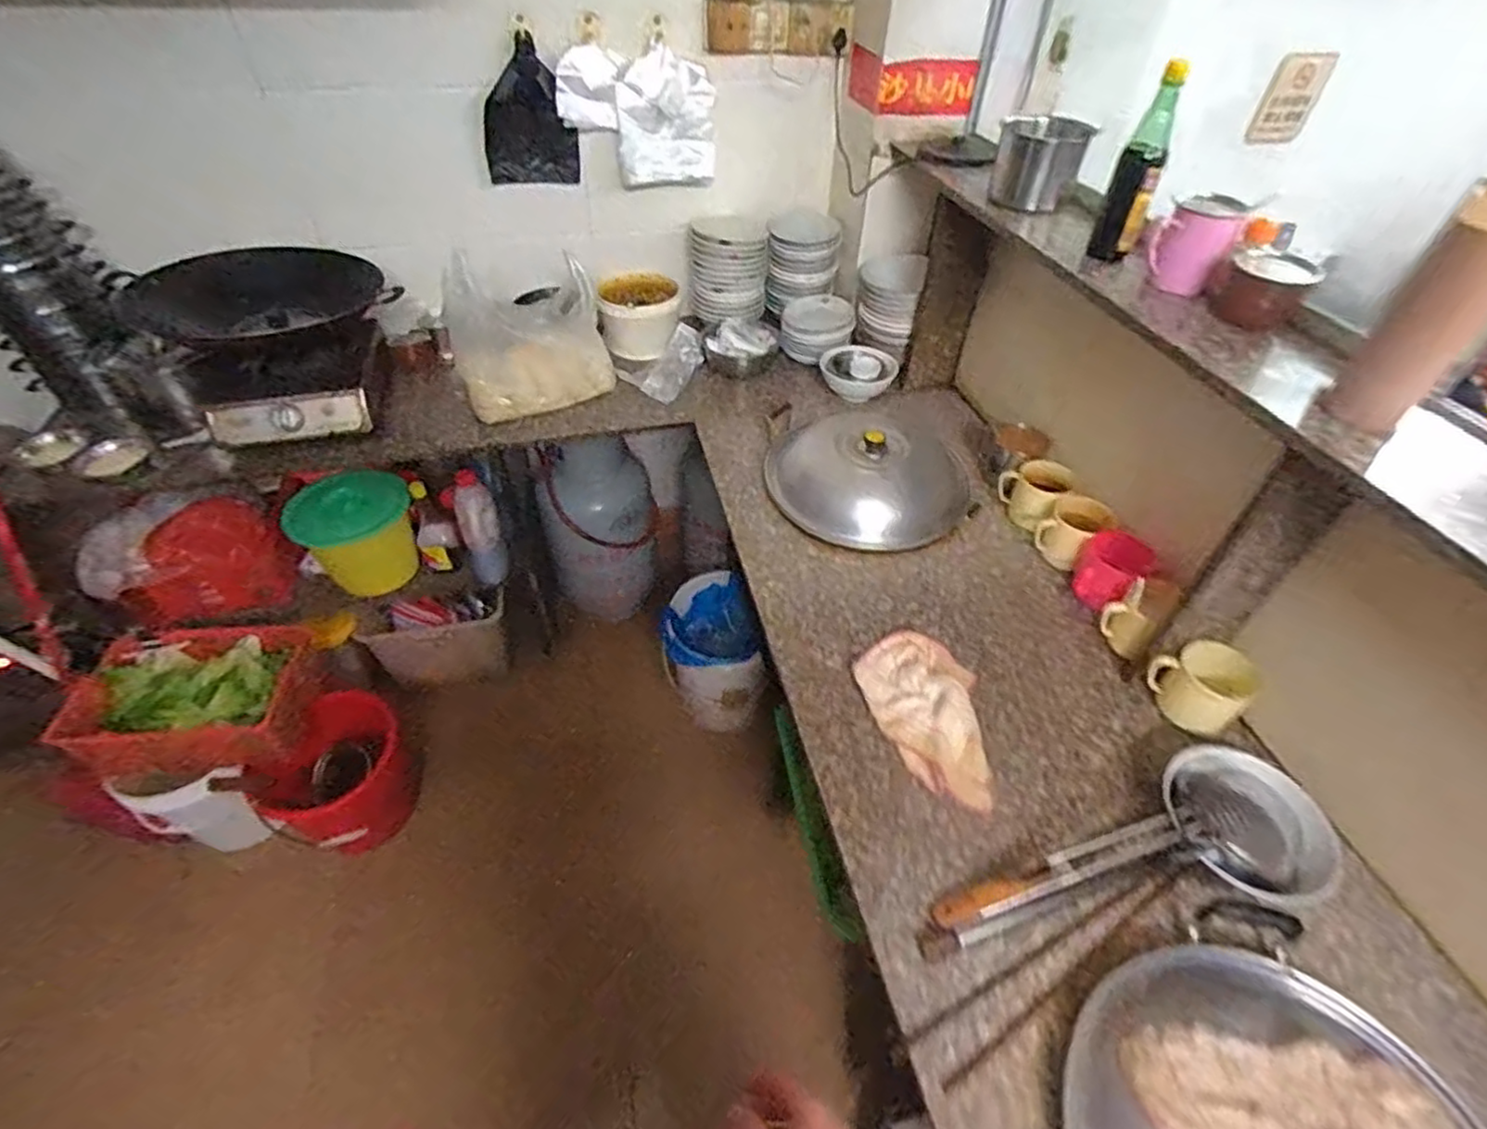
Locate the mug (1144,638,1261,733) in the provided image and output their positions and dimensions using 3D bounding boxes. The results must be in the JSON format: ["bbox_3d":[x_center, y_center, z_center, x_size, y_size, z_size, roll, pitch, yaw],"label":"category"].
[{"bbox_3d":[0.652,0.167,0.940,0.110,0.091,0.108,-23,51,-22],"label":"mug"}]

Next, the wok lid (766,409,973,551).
[{"bbox_3d":[0.235,-0.219,1.286,0.359,0.121,0.404,2,46,1],"label":"wok lid"}]

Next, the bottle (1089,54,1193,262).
[{"bbox_3d":[0.543,-0.541,0.913,0.058,0.230,0.063,23,50,19],"label":"bottle"}]

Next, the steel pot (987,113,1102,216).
[{"bbox_3d":[0.499,-0.674,1.121,0.127,0.121,0.110,27,51,23],"label":"steel pot"}]

